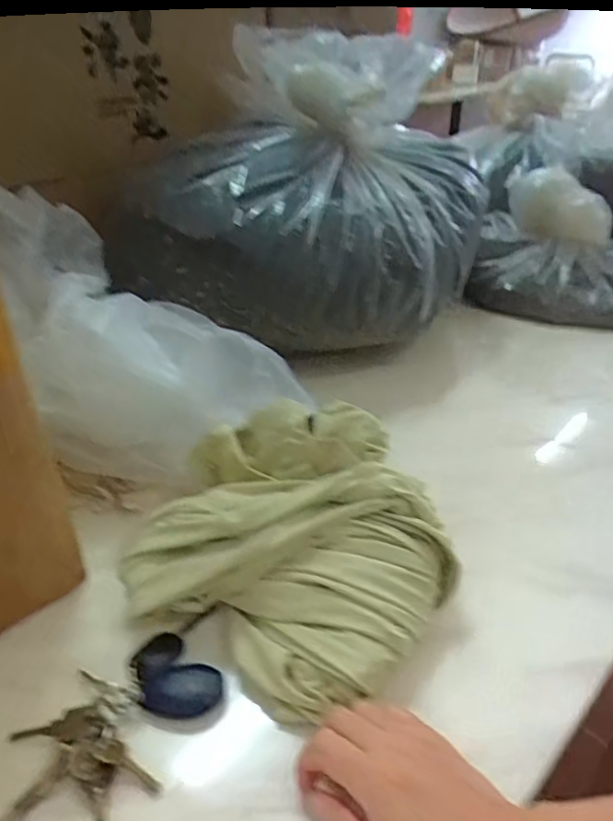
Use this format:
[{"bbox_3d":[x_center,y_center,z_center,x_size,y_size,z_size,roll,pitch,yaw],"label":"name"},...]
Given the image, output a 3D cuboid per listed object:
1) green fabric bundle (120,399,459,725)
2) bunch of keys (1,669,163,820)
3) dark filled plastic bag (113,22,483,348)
[{"bbox_3d":[-0.012,0.093,0.467,0.231,0.112,0.205,19,38,28],"label":"green fabric bundle"},{"bbox_3d":[-0.142,0.218,0.370,0.100,0.017,0.091,-1,33,0],"label":"bunch of keys"},{"bbox_3d":[0.018,-0.293,0.778,0.375,0.303,0.406,11,35,17],"label":"dark filled plastic bag"}]

